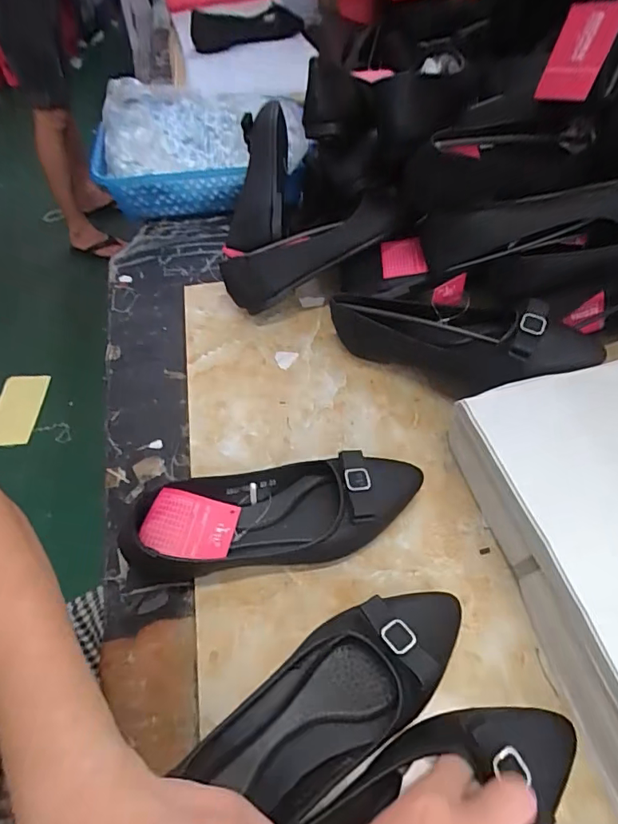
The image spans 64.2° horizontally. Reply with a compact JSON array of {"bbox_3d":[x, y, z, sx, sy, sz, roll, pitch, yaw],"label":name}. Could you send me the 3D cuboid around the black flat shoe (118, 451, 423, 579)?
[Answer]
[{"bbox_3d":[-0.024,0.086,0.414,0.248,0.059,0.084,-10,53,-4],"label":"black flat shoe"}]

